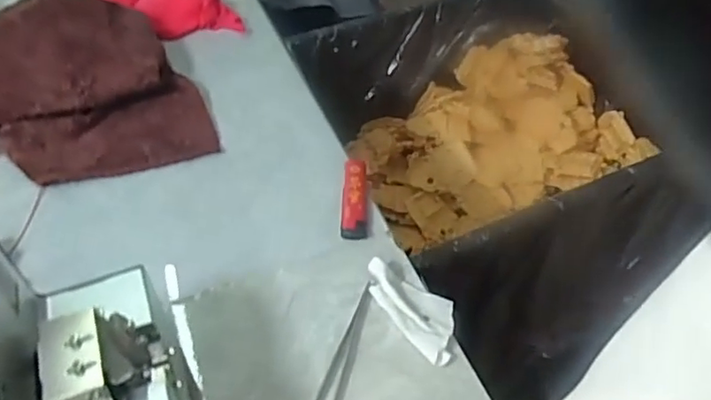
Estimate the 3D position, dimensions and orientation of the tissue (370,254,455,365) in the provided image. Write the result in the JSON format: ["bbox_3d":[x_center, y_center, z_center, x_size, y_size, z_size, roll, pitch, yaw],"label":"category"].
[{"bbox_3d":[0.043,0.070,0.393,0.040,0.013,0.083,-26,52,-22],"label":"tissue"}]

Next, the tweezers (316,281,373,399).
[{"bbox_3d":[-0.008,0.105,0.368,0.018,0.007,0.124,14,48,14],"label":"tweezers"}]

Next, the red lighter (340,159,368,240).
[{"bbox_3d":[0.000,-0.002,0.463,0.020,0.010,0.076,1,47,2],"label":"red lighter"}]

